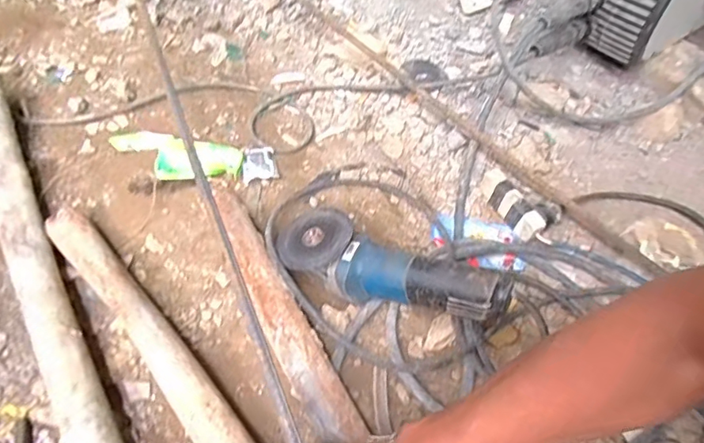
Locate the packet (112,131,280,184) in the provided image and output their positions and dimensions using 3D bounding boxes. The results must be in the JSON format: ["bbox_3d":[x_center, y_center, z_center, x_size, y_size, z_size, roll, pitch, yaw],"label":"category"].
[{"bbox_3d":[-0.232,-0.089,0.748,0.234,0.028,0.073,6,55,-1],"label":"packet"}]

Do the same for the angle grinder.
[{"bbox_3d":[0.041,0.060,0.604,0.290,0.073,0.098,15,58,25],"label":"angle grinder"}]

